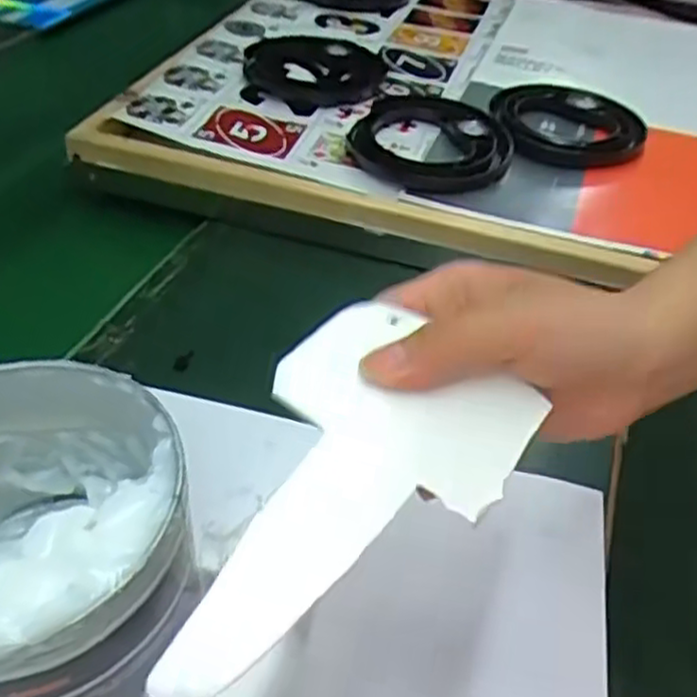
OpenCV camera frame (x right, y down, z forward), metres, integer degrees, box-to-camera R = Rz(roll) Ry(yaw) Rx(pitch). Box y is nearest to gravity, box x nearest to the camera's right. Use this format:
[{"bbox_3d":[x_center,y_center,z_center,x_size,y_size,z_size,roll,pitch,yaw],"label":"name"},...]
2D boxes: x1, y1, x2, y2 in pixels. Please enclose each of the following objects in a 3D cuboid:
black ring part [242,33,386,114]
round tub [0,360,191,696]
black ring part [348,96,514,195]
[{"bbox_3d":[-0.031,-0.253,0.663,0.131,0.033,0.131,-2,42,-5],"label":"black ring part"},{"bbox_3d":[-0.128,0.081,0.294,0.122,0.095,0.130,2,42,-2],"label":"round tub"},{"bbox_3d":[0.066,-0.171,0.597,0.128,0.031,0.133,5,42,2],"label":"black ring part"}]

